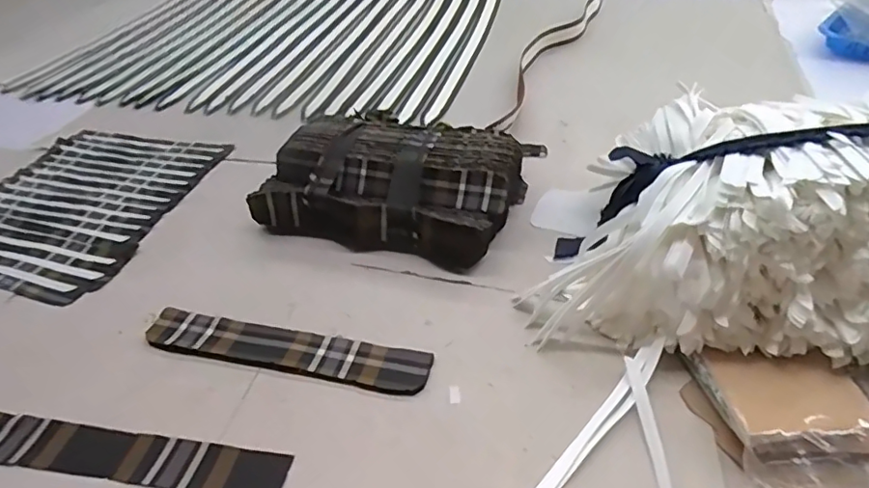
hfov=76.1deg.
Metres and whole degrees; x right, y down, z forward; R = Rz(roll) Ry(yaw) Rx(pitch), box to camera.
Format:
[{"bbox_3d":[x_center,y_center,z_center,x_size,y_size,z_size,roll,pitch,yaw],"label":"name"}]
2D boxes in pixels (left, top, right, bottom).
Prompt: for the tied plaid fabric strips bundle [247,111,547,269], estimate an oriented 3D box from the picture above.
[{"bbox_3d":[-0.045,-0.074,0.626,0.271,0.075,0.180,12,42,17],"label":"tied plaid fabric strips bundle"}]

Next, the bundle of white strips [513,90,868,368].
[{"bbox_3d":[0.292,-0.022,0.458,0.378,0.171,0.237,12,42,17],"label":"bundle of white strips"}]

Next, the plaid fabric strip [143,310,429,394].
[{"bbox_3d":[-0.134,0.089,0.485,0.259,0.009,0.040,8,41,13],"label":"plaid fabric strip"}]

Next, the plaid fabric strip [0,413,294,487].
[{"bbox_3d":[-0.235,0.159,0.416,0.256,0.006,0.039,4,39,11],"label":"plaid fabric strip"}]

